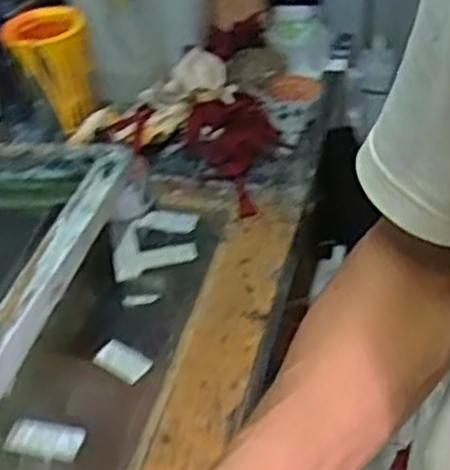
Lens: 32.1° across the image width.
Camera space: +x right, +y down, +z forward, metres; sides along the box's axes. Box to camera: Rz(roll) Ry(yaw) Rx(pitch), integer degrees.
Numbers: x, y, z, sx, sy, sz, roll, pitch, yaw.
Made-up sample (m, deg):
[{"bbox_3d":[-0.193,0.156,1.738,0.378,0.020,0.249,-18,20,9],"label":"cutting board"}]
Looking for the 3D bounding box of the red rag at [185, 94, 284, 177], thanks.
[{"bbox_3d":[0.006,-0.141,1.069,0.120,0.040,0.125,-33,46,-29],"label":"red rag"}]

